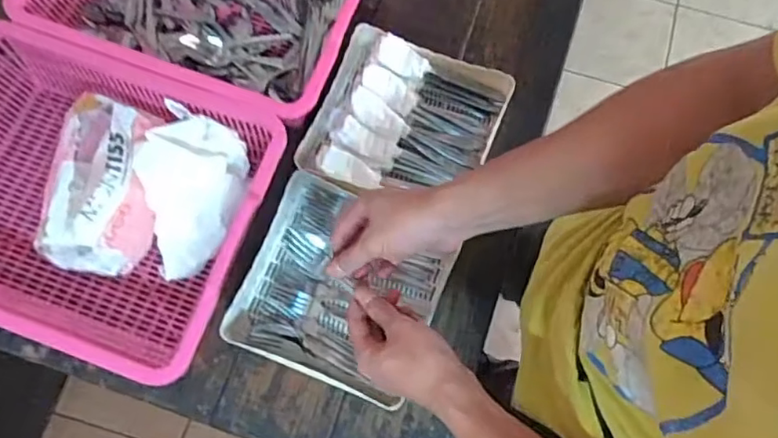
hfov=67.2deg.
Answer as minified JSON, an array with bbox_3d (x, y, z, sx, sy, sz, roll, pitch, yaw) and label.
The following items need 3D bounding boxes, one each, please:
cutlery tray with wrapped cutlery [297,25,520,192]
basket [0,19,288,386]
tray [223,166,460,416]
[{"bbox_3d":[0.018,-0.118,0.727,0.218,0.058,0.202,20,74,5],"label":"cutlery tray with wrapped cutlery"},{"bbox_3d":[-0.346,-0.019,0.685,0.393,0.124,0.308,20,74,5],"label":"basket"},{"bbox_3d":[-0.056,0.077,0.684,0.221,0.054,0.212,21,74,5],"label":"tray"}]

